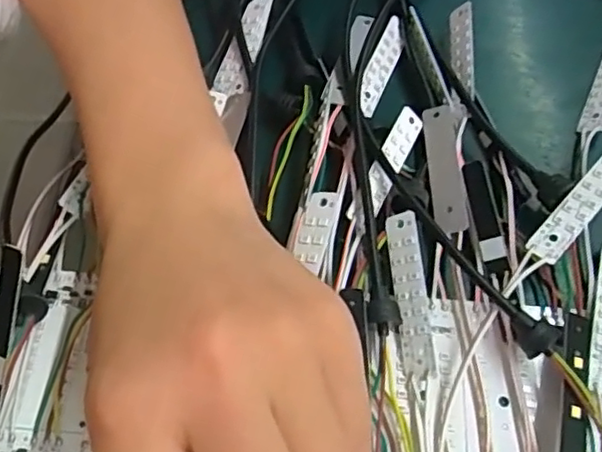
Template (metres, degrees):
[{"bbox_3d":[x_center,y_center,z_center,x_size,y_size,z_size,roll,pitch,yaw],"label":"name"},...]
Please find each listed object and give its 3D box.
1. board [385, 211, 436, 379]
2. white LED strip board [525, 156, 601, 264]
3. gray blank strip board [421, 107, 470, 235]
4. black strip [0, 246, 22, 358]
[{"bbox_3d":[0.039,0.024,0.223,0.013,0.004,0.058,-17,68,26],"label":"board"},{"bbox_3d":[0.106,-0.009,0.236,0.012,0.004,0.059,40,76,18],"label":"white LED strip board"},{"bbox_3d":[0.057,-0.023,0.252,0.012,0.005,0.059,0,60,1],"label":"gray blank strip board"},{"bbox_3d":[-0.085,0.022,0.180,0.006,0.004,0.031,10,94,5],"label":"black strip"}]

